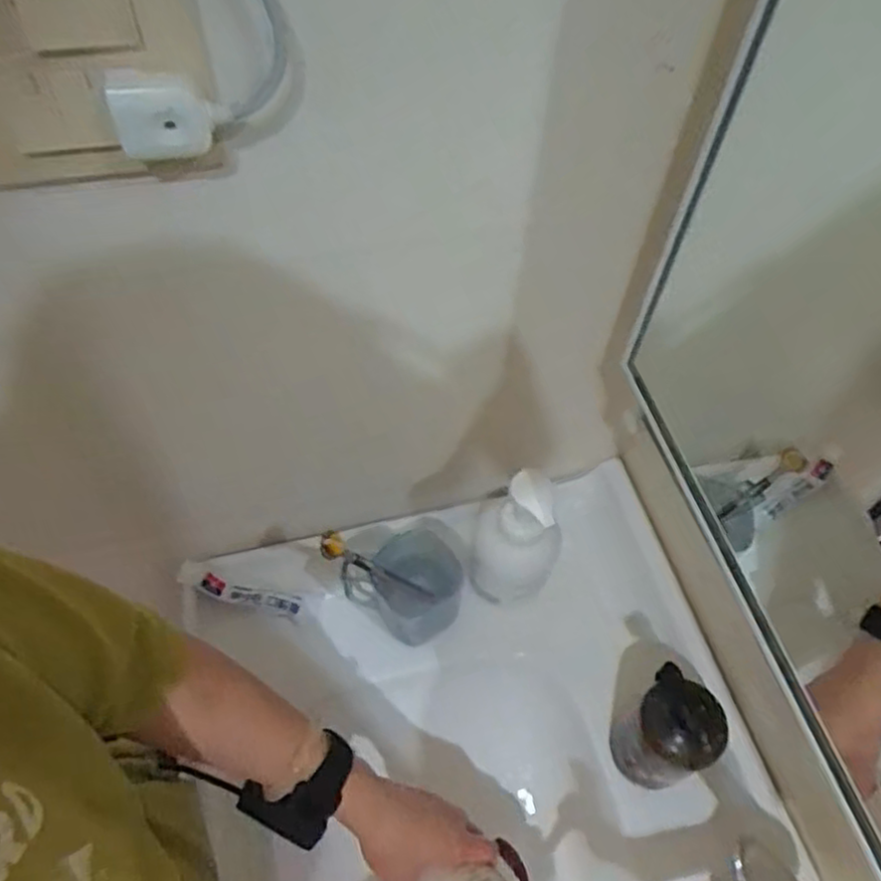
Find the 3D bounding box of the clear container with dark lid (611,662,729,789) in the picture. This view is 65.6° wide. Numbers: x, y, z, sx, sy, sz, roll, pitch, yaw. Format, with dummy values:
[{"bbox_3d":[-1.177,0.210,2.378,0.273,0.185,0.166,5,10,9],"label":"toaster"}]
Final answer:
[{"bbox_3d":[0.181,0.236,0.550,0.065,0.146,0.058,31,59,19],"label":"clear container with dark lid"}]

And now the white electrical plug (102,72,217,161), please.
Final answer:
[{"bbox_3d":[-0.134,-0.154,0.330,0.047,0.043,0.017,5,54,1],"label":"white electrical plug"}]

